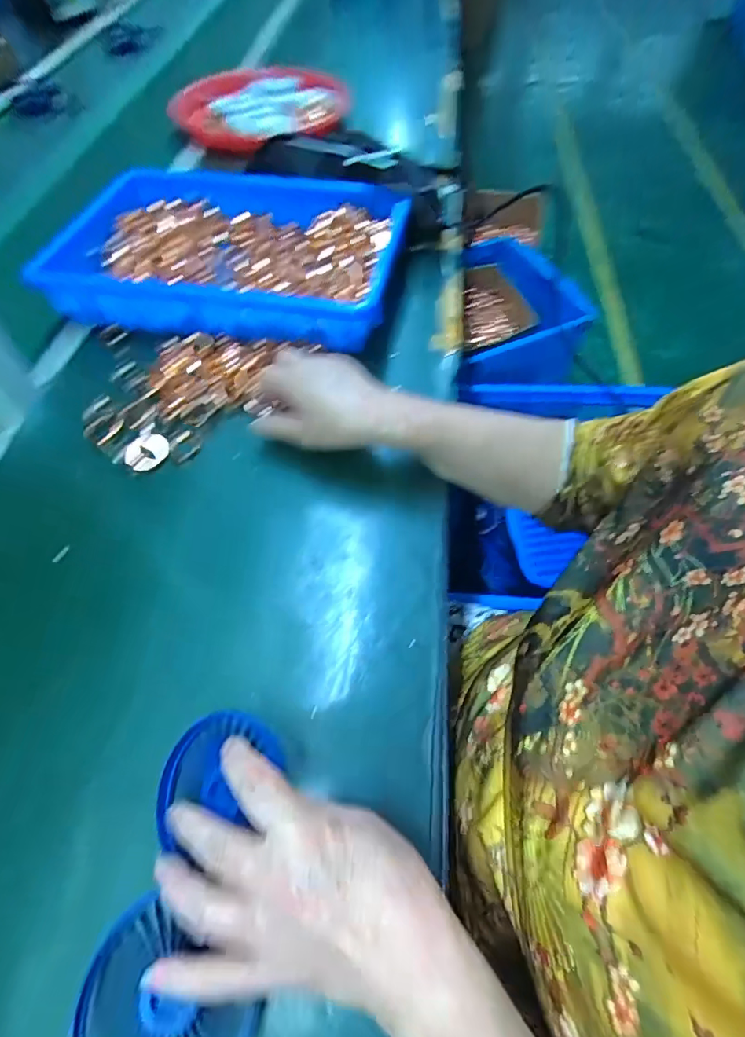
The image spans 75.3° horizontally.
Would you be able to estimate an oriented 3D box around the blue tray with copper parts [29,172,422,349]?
[{"bbox_3d":[-0.147,-0.288,0.534,0.326,0.067,0.223,8,58,4],"label":"blue tray with copper parts"}]

